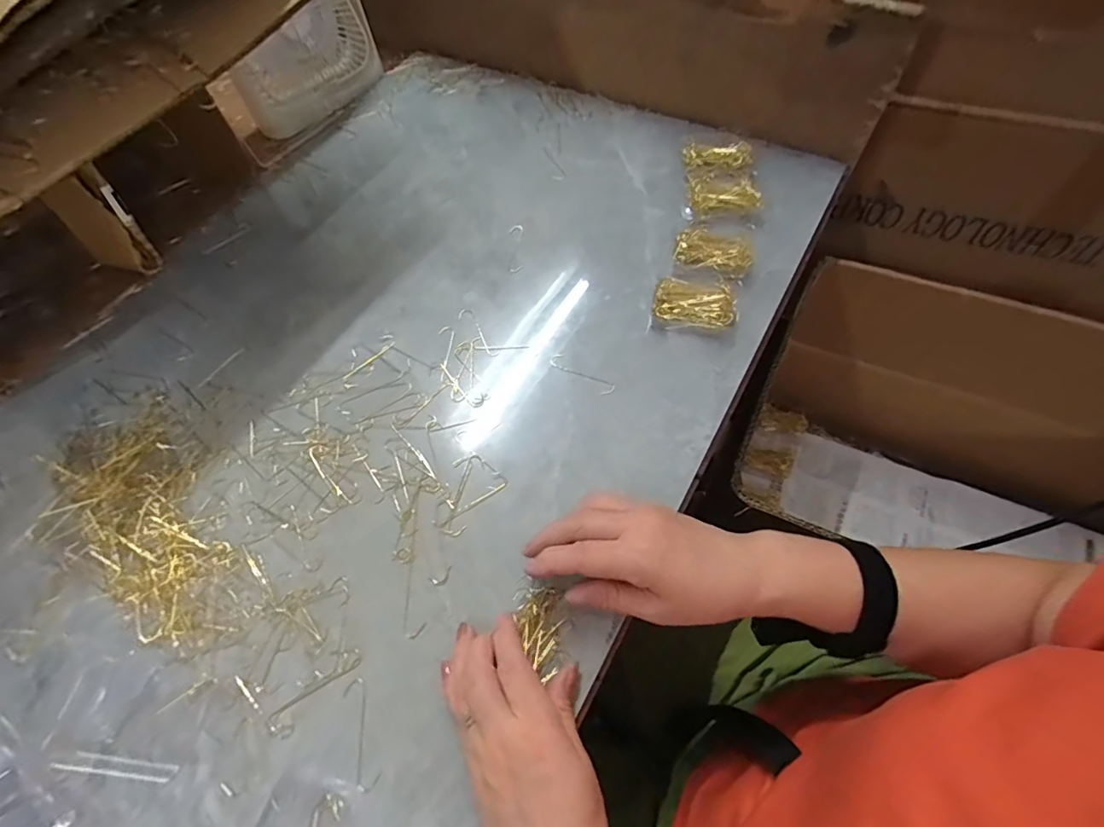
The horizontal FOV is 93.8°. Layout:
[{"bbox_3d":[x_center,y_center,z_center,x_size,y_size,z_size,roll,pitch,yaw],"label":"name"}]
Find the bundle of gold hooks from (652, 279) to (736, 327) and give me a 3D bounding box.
[{"bbox_3d":[0.127,-0.096,0.463,0.070,0.024,0.035,16,63,13],"label":"bundle of gold hooks"}]

